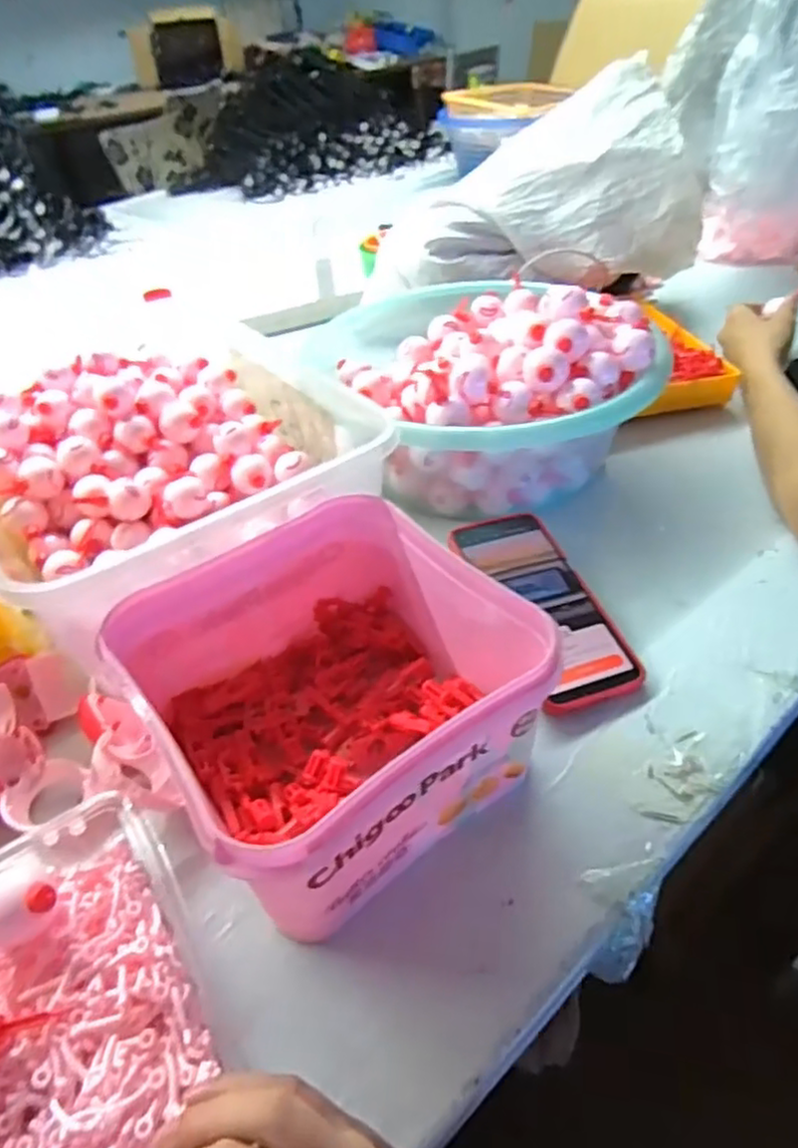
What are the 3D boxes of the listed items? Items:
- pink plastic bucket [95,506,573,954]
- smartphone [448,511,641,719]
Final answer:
[{"bbox_3d":[-0.038,0.071,0.392,0.188,0.107,0.192,-29,46,-25],"label":"pink plastic bucket"},{"bbox_3d":[0.100,0.019,0.482,0.073,0.009,0.164,-16,53,-15],"label":"smartphone"}]

